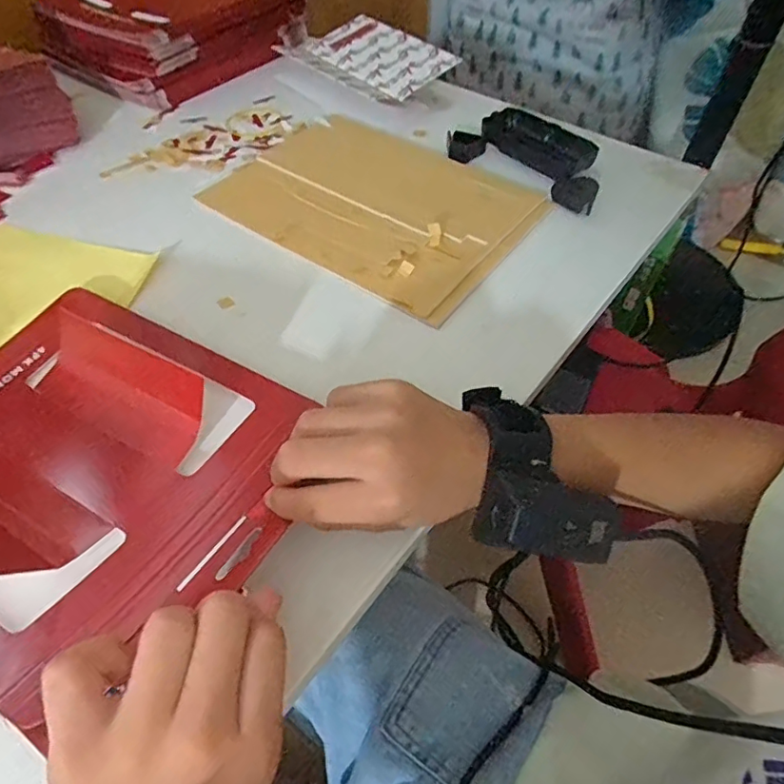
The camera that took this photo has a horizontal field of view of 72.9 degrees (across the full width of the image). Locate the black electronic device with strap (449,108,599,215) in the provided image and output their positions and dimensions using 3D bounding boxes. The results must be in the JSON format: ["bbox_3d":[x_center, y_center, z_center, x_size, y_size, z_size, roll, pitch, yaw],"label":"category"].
[{"bbox_3d":[0.137,-0.229,0.506,0.156,0.033,0.087,39,60,21],"label":"black electronic device with strap"}]

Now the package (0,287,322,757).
[{"bbox_3d":[-0.170,0.033,0.291,0.243,0.012,0.194,23,53,21],"label":"package"}]

